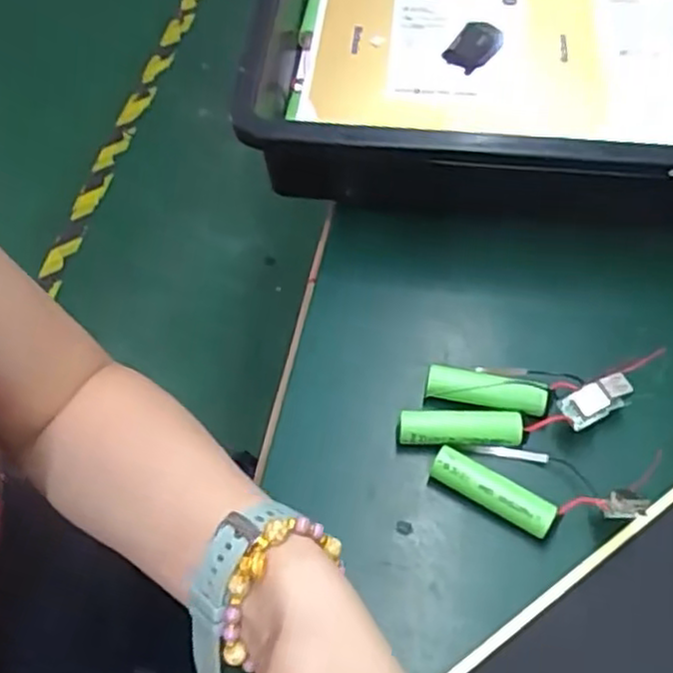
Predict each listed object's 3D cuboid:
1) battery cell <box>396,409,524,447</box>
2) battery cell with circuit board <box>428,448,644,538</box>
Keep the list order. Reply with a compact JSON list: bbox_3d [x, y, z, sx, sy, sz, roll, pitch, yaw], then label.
[{"bbox_3d":[0.067,0.050,0.387,0.065,0.021,0.018,3,58,0],"label":"battery cell"},{"bbox_3d":[0.099,0.084,0.365,0.103,0.026,0.029,16,59,7],"label":"battery cell with circuit board"}]

